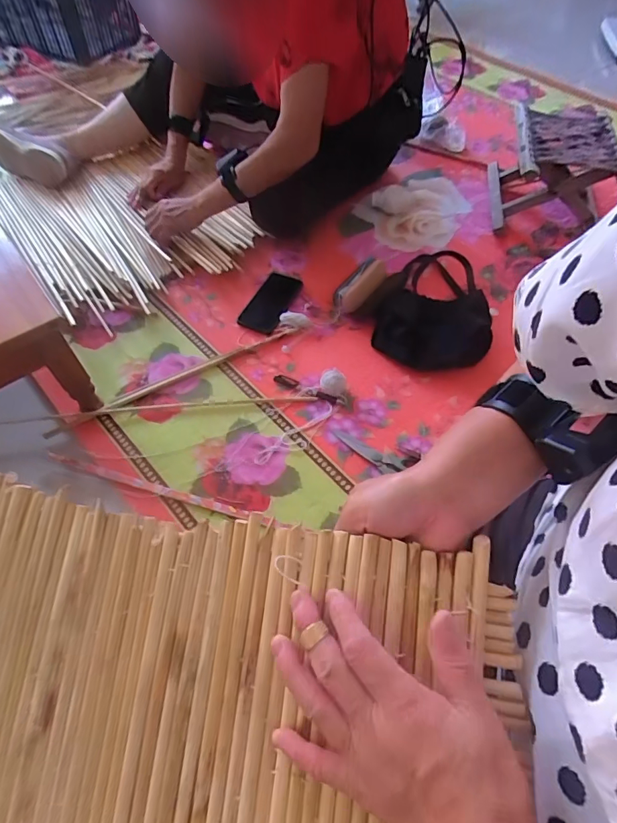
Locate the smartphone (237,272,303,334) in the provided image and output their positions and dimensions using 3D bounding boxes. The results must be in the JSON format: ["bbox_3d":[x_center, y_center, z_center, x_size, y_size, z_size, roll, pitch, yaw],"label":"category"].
[{"bbox_3d":[-0.078,-0.224,0.940,0.078,0.016,0.160,23,60,13],"label":"smartphone"}]

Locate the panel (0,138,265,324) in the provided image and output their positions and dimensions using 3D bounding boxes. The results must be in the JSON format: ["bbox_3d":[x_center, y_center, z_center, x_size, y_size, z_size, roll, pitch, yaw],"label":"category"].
[{"bbox_3d":[-0.411,-0.453,1.044,0.511,0.035,0.555,-33,63,-20],"label":"panel"}]

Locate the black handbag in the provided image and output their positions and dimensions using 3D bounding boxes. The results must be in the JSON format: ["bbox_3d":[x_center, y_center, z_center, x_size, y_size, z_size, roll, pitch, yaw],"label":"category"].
[{"bbox_3d":[0.242,-0.232,0.915,0.208,0.091,0.314,6,58,2],"label":"black handbag"}]

